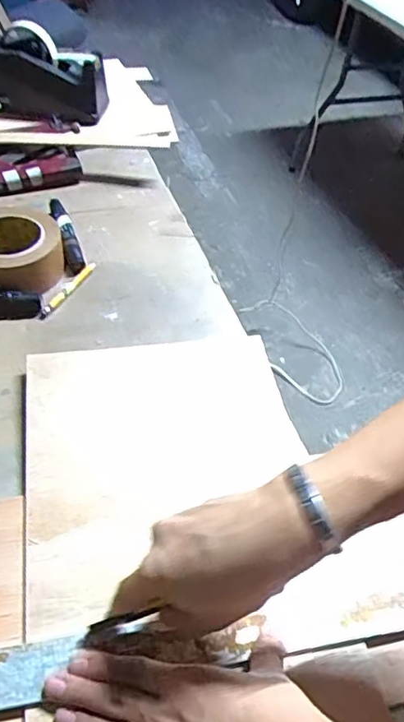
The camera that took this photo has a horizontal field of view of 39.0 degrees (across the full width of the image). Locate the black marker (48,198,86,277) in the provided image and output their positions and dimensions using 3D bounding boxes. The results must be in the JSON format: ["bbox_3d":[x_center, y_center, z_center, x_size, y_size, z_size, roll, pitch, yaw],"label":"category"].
[{"bbox_3d":[-0.172,-0.162,0.712,0.024,0.024,0.138,-12,50,-17],"label":"black marker"}]

